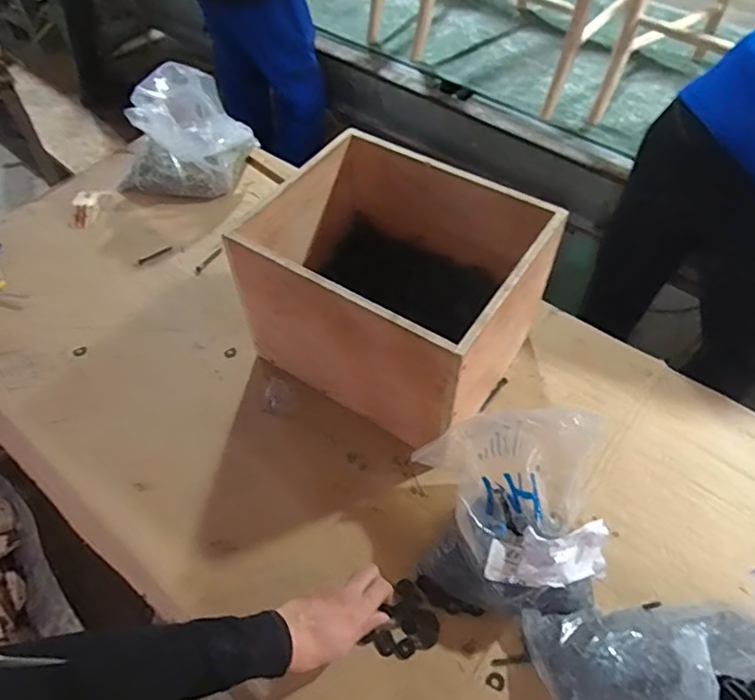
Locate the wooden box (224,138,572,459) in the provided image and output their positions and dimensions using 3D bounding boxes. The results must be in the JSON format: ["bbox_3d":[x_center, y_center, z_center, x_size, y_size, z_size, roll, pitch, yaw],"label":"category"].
[{"bbox_3d":[0.021,-0.082,0.766,0.332,0.222,0.259,30,59,22],"label":"wooden box"}]

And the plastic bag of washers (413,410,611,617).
[{"bbox_3d":[0.141,0.176,0.631,0.187,0.148,0.182,-1,52,2],"label":"plastic bag of washers"}]

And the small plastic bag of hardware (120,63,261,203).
[{"bbox_3d":[-0.364,-0.417,1.099,0.241,0.149,0.179,9,53,10],"label":"small plastic bag of hardware"}]

